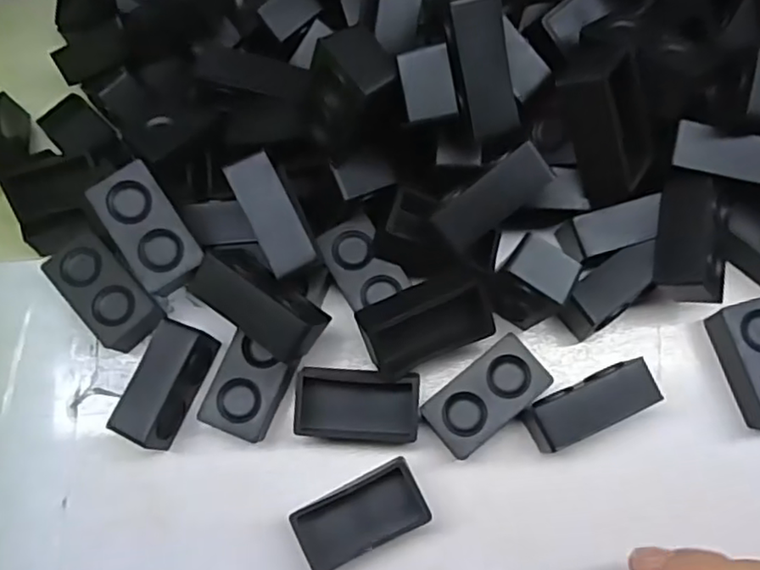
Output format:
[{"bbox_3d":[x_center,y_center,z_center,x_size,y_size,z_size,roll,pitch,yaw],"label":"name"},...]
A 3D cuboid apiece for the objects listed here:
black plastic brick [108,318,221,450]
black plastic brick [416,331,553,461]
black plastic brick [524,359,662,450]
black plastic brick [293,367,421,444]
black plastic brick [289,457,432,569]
[{"bbox_3d":[-0.074,0.035,0.225,0.019,0.023,0.041,20,76,7],"label":"black plastic brick"},{"bbox_3d":[0.036,0.040,0.225,0.043,0.016,0.023,-39,77,-9],"label":"black plastic brick"},{"bbox_3d":[0.070,0.042,0.219,0.045,0.024,0.017,-23,75,-5],"label":"black plastic brick"},{"bbox_3d":[-0.008,0.042,0.223,0.041,0.019,0.023,4,75,3],"label":"black plastic brick"},{"bbox_3d":[-0.006,0.078,0.216,0.042,0.012,0.023,-26,75,-6],"label":"black plastic brick"}]

